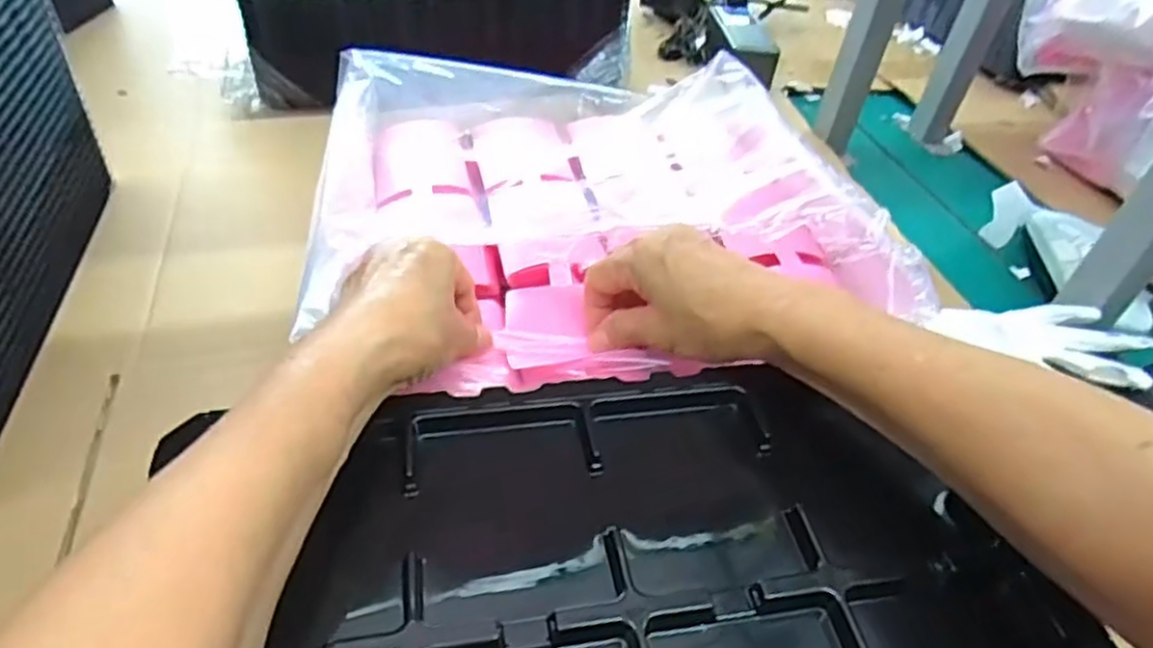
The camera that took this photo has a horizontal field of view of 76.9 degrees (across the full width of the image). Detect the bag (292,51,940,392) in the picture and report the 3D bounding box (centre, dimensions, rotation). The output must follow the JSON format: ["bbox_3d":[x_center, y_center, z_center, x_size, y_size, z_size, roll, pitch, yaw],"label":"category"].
[{"bbox_3d":[0.003,-0.087,0.493,0.341,0.075,0.318,-6,44,-15],"label":"bag"}]

